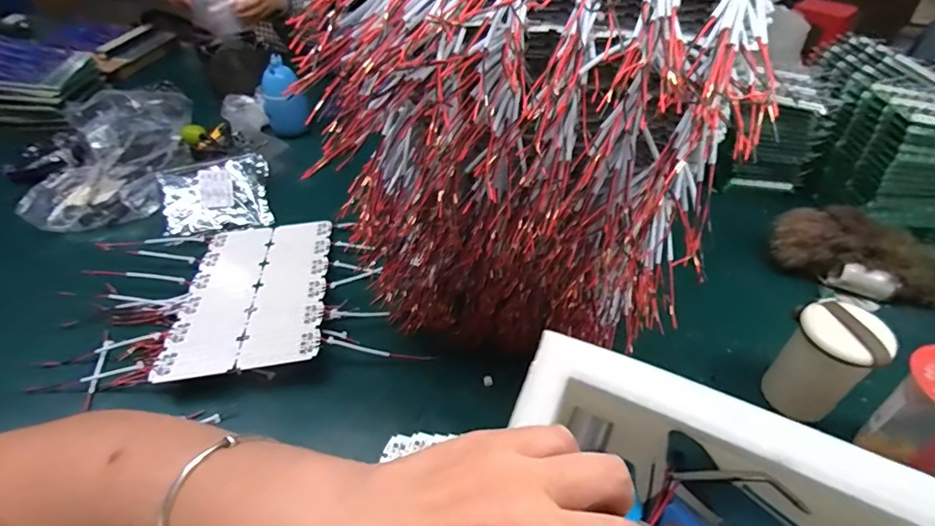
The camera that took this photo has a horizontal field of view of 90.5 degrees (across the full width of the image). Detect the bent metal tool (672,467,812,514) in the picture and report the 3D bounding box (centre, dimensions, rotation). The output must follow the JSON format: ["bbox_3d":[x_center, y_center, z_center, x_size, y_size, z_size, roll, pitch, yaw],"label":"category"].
[{"bbox_3d":[0.150,0.121,0.256,0.067,0.007,0.014,11,45,10],"label":"bent metal tool"}]

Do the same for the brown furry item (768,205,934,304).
[{"bbox_3d":[0.573,-0.019,0.667,0.233,0.074,0.110,24,48,22],"label":"brown furry item"}]

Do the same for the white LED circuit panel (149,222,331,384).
[{"bbox_3d":[-0.284,0.032,0.626,0.182,0.009,0.287,-9,37,-9],"label":"white LED circuit panel"}]

